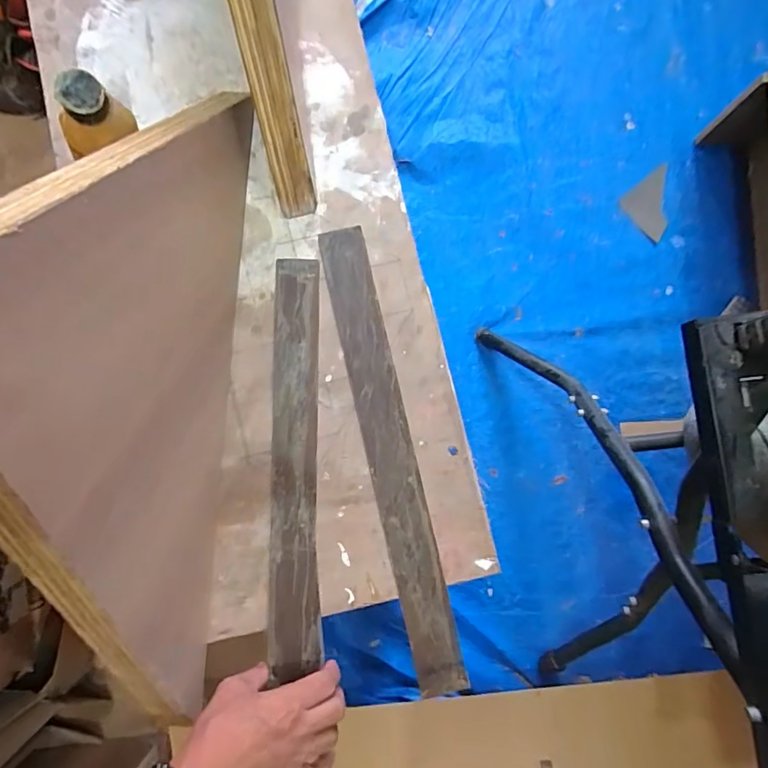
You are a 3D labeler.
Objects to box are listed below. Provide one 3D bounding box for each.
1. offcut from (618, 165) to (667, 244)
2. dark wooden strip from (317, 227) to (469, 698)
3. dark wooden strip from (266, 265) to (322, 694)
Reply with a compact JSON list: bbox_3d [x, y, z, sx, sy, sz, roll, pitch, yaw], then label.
[{"bbox_3d":[0.614,-0.405,1.091,0.128,0.020,0.120,-41,83,-8],"label":"offcut"},{"bbox_3d":[0.005,0.065,0.473,0.048,0.009,0.446,-14,84,-2],"label":"dark wooden strip"},{"bbox_3d":[-0.087,0.073,0.474,0.046,0.011,0.392,-1,83,-1],"label":"dark wooden strip"}]

